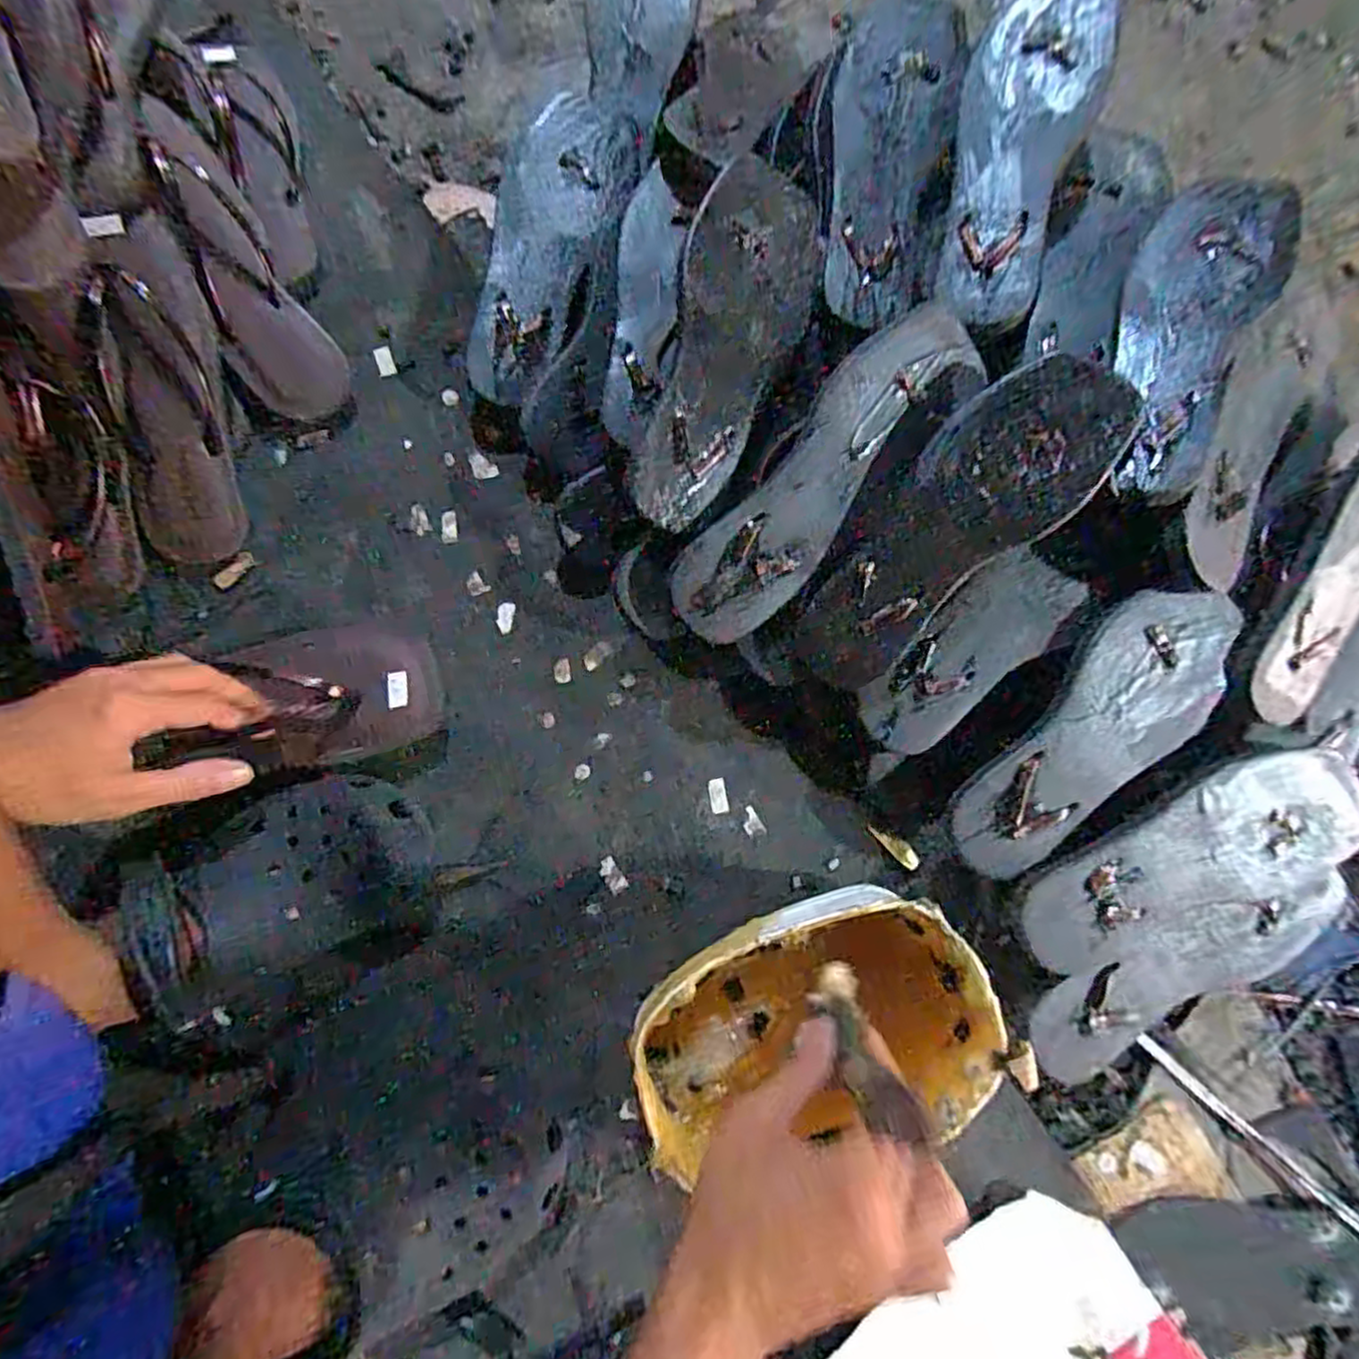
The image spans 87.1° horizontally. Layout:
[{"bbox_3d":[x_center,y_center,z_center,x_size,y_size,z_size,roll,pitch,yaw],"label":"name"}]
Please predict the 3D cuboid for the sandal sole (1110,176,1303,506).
[{"bbox_3d":[0.319,-0.223,0.453,0.082,0.023,0.240,28,81,5],"label":"sandal sole"}]

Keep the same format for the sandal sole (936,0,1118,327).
[{"bbox_3d":[0.218,-0.348,0.466,0.081,0.018,0.234,19,90,12],"label":"sandal sole"}]

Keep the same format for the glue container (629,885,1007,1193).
[{"bbox_3d":[0.075,0.208,0.433,0.200,0.094,0.135,-15,80,-2],"label":"glue container"}]

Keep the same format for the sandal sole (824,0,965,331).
[{"bbox_3d":[0.145,-0.363,0.484,0.077,0.026,0.254,6,80,2],"label":"sandal sole"}]

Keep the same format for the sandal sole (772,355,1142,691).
[{"bbox_3d":[0.165,-0.094,0.449,0.252,0.020,0.085,-45,81,11],"label":"sandal sole"}]

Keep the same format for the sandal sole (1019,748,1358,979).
[{"bbox_3d":[0.326,0.112,0.451,0.232,0.025,0.077,-23,80,-3],"label":"sandal sole"}]

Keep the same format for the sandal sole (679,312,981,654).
[{"bbox_3d":[0.093,-0.132,0.466,0.071,0.027,0.252,40,90,4],"label":"sandal sole"}]

